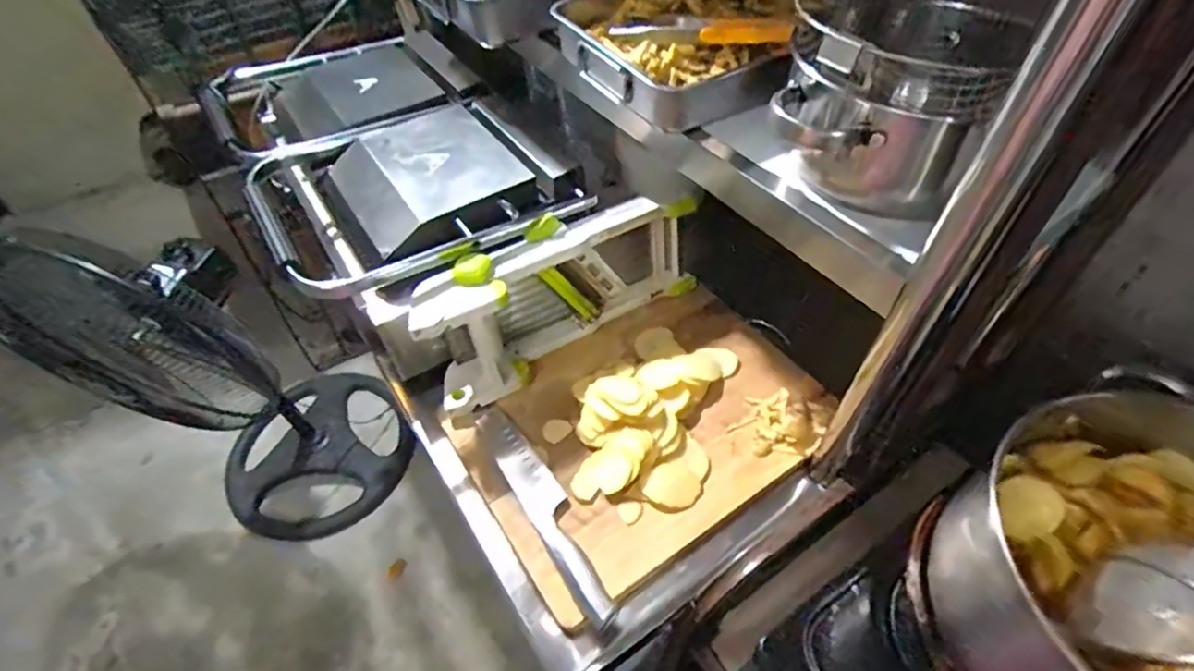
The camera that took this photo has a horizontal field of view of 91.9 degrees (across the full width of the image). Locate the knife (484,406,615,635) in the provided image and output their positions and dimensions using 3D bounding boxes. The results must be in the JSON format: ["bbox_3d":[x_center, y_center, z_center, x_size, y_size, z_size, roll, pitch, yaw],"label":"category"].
[{"bbox_3d":[-0.054,0.175,0.606,0.044,0.015,0.270,-29,55,-19],"label":"knife"}]

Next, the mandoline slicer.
[{"bbox_3d":[-0.040,-0.051,0.711,0.367,0.149,0.108,-28,55,-18],"label":"mandoline slicer"}]

